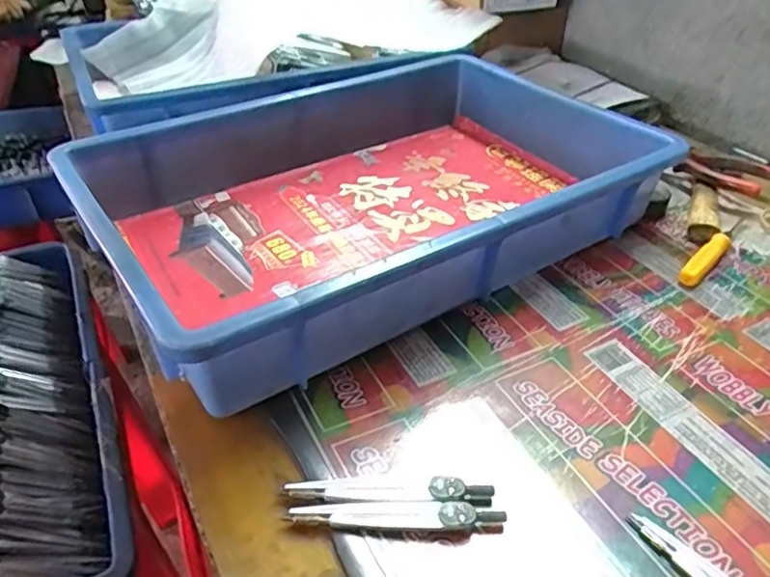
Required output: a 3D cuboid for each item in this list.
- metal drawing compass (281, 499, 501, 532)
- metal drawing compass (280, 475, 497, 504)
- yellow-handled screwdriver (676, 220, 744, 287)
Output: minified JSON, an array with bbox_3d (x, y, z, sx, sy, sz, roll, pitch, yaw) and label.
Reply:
[{"bbox_3d":[0.006,0.115,0.306,0.107,0.008,0.015,0,39,-1],"label":"metal drawing compass"},{"bbox_3d":[0.003,0.106,0.316,0.106,0.008,0.015,2,39,2],"label":"metal drawing compass"},{"bbox_3d":[0.272,-0.034,0.492,0.015,0.014,0.117,31,48,32],"label":"yellow-handled screwdriver"}]

